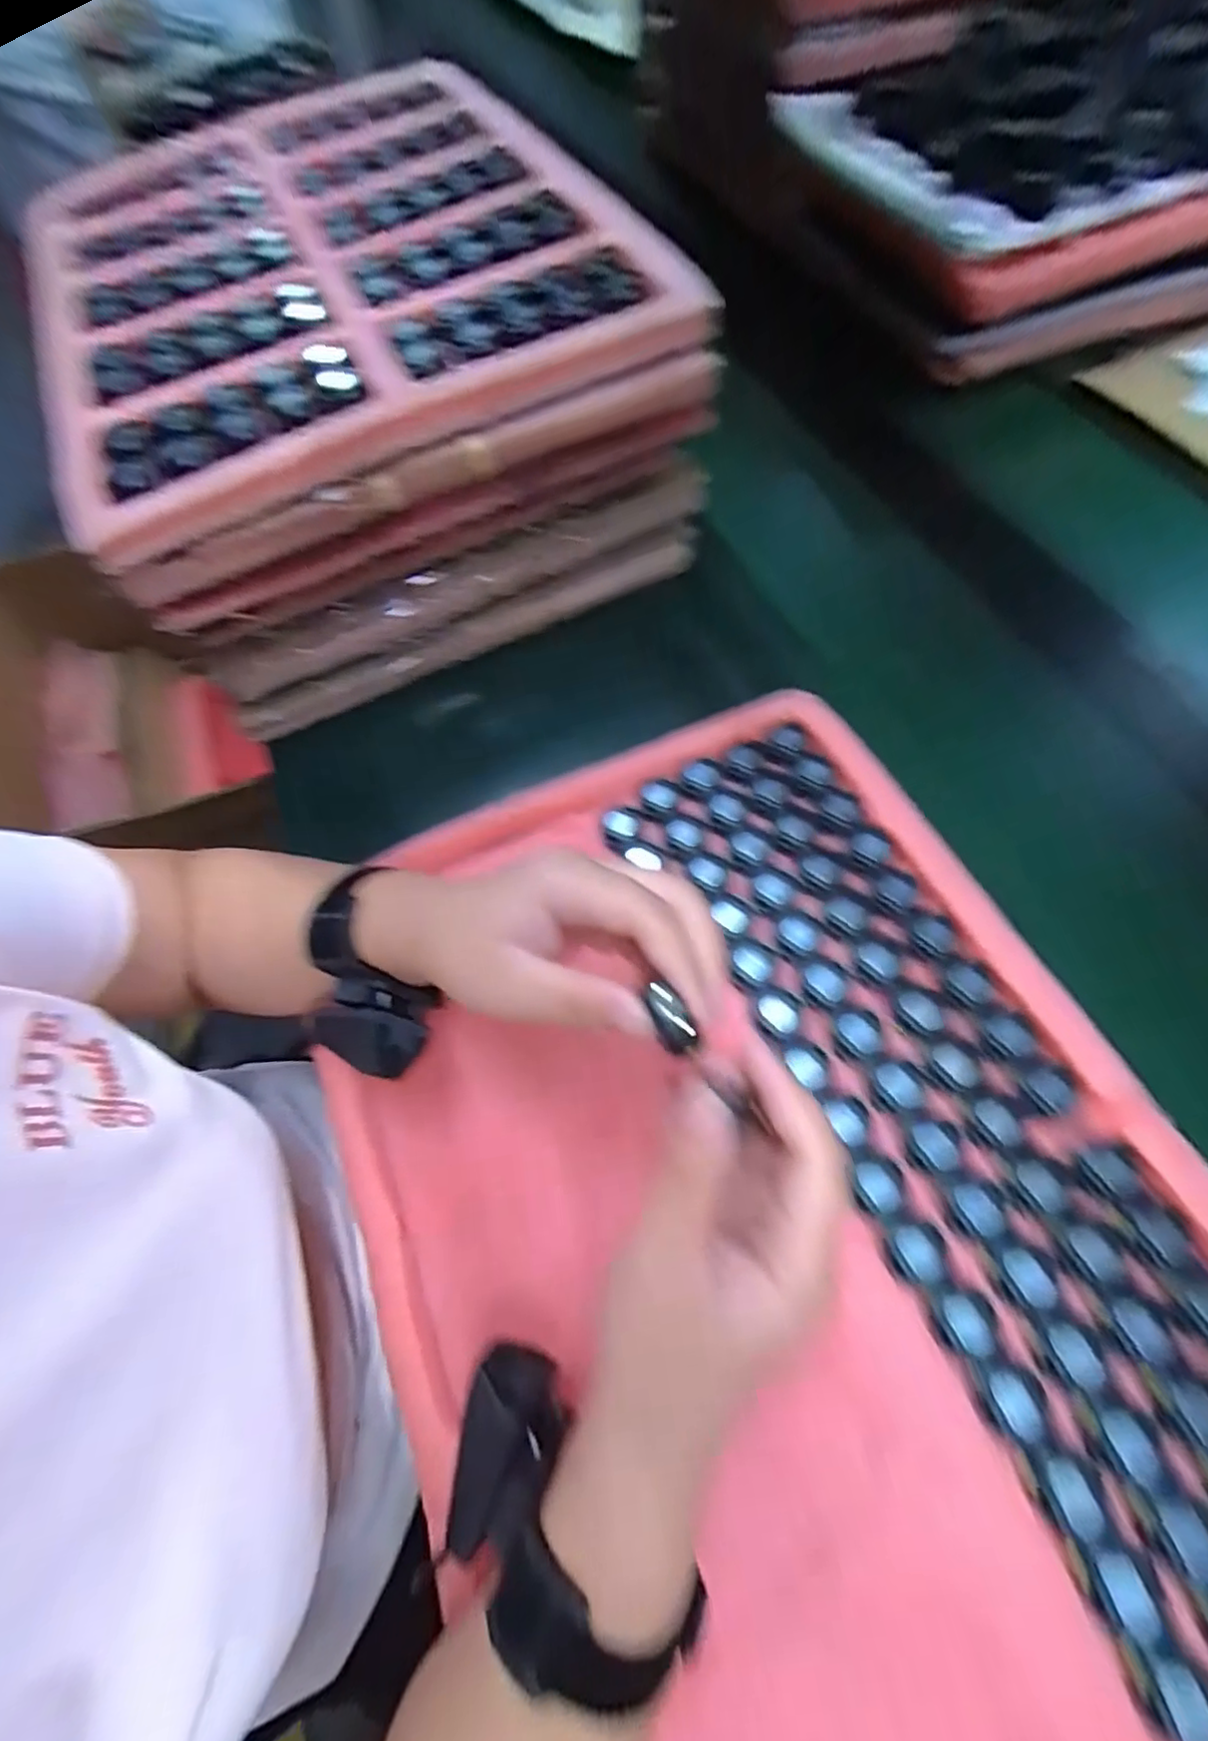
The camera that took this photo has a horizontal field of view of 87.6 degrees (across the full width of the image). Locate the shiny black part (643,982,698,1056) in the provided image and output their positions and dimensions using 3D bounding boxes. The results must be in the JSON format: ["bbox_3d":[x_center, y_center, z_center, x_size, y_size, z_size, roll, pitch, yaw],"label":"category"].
[{"bbox_3d":[0.022,0.051,0.216,0.010,0.013,0.023,-25,65,-9],"label":"shiny black part"}]

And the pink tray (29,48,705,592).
[{"bbox_3d":[-0.216,-0.480,0.465,0.380,0.036,0.582,-24,65,-9],"label":"pink tray"}]

